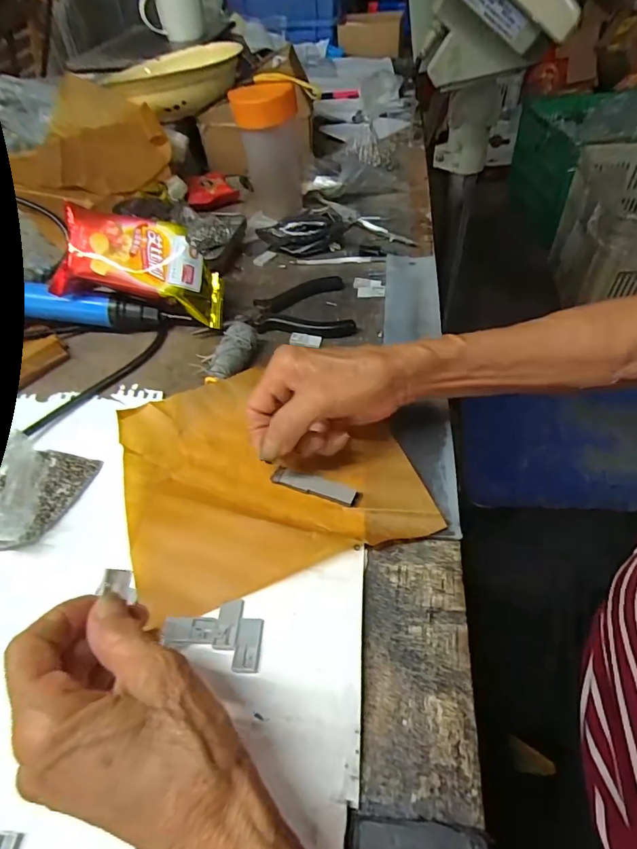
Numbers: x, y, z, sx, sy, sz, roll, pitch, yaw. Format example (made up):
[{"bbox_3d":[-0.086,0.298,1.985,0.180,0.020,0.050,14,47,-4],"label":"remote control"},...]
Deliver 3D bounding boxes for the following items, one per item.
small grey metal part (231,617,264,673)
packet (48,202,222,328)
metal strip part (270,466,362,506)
[{"bbox_3d":[-0.039,0.122,0.258,0.014,0.004,0.028,0,48,5],"label":"small grey metal part"},{"bbox_3d":[-0.160,-0.146,0.426,0.151,0.033,0.076,14,87,-4],"label":"packet"},{"bbox_3d":[-0.003,0.043,0.327,0.066,0.006,0.013,16,52,18],"label":"metal strip part"}]

